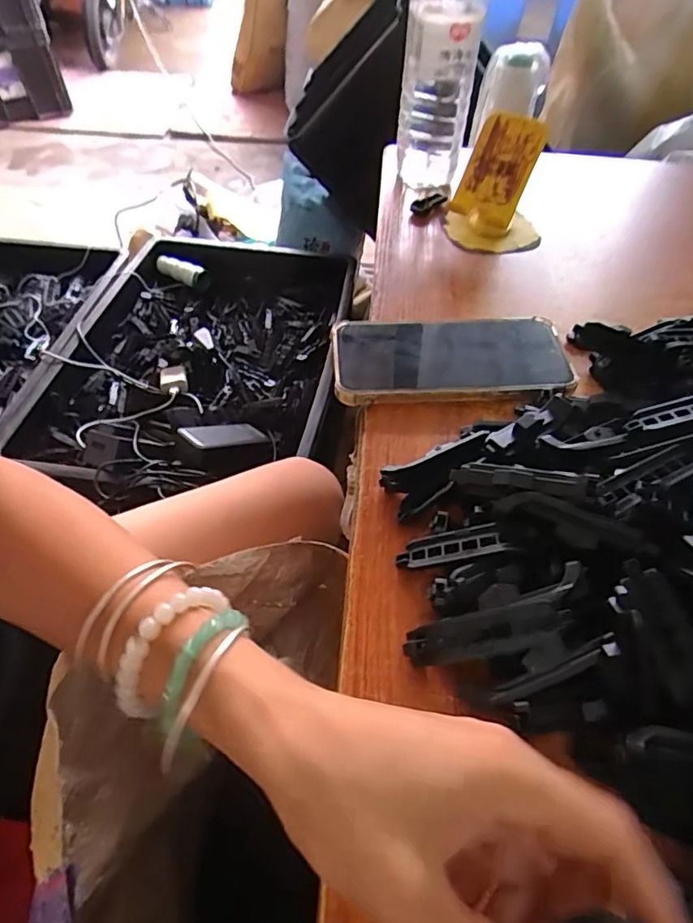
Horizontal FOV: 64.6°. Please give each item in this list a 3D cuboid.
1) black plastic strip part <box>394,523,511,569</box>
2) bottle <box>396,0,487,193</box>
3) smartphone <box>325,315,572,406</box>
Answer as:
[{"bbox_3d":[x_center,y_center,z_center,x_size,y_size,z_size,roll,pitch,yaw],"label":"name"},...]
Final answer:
[{"bbox_3d":[0.054,0.045,0.289,0.056,0.004,0.016,-16,46,19],"label":"black plastic strip part"},{"bbox_3d":[0.089,-0.378,0.526,0.065,0.206,0.074,8,50,5],"label":"bottle"},{"bbox_3d":[0.074,-0.076,0.396,0.165,0.009,0.080,-1,49,-2],"label":"smartphone"}]

